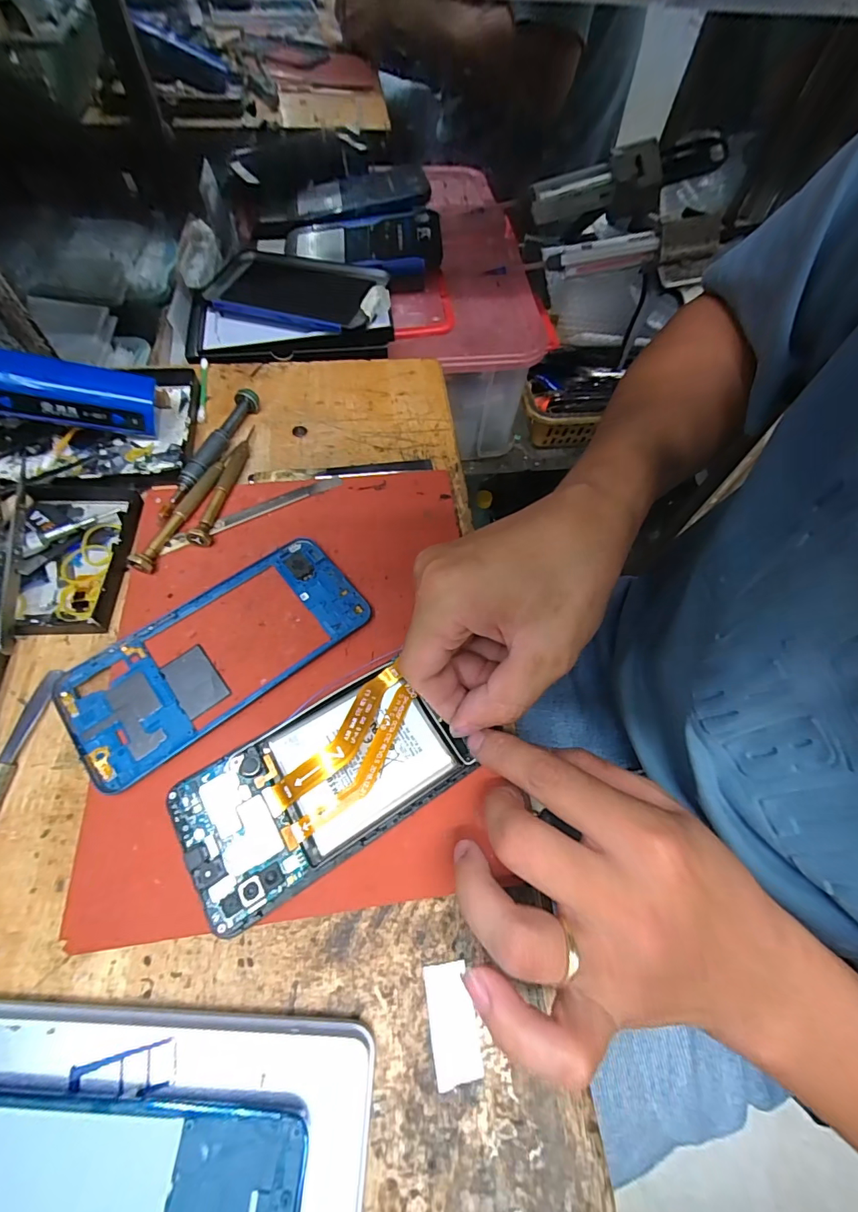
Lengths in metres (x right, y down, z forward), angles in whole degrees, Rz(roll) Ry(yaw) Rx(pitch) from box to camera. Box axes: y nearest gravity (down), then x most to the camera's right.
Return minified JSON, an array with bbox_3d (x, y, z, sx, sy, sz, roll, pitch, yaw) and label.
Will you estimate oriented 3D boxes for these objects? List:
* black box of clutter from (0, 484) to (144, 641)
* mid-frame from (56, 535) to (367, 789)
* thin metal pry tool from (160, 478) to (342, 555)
[{"bbox_3d":[-0.212,-0.031,0.274,0.058,0.018,0.098,-6,63,-7],"label":"black box of clutter"},{"bbox_3d":[-0.115,0.023,0.253,0.158,0.004,0.071,-35,70,-20],"label":"mid-frame"},{"bbox_3d":[-0.113,-0.063,0.299,0.120,0.004,0.010,-27,67,-17],"label":"thin metal pry tool"}]

